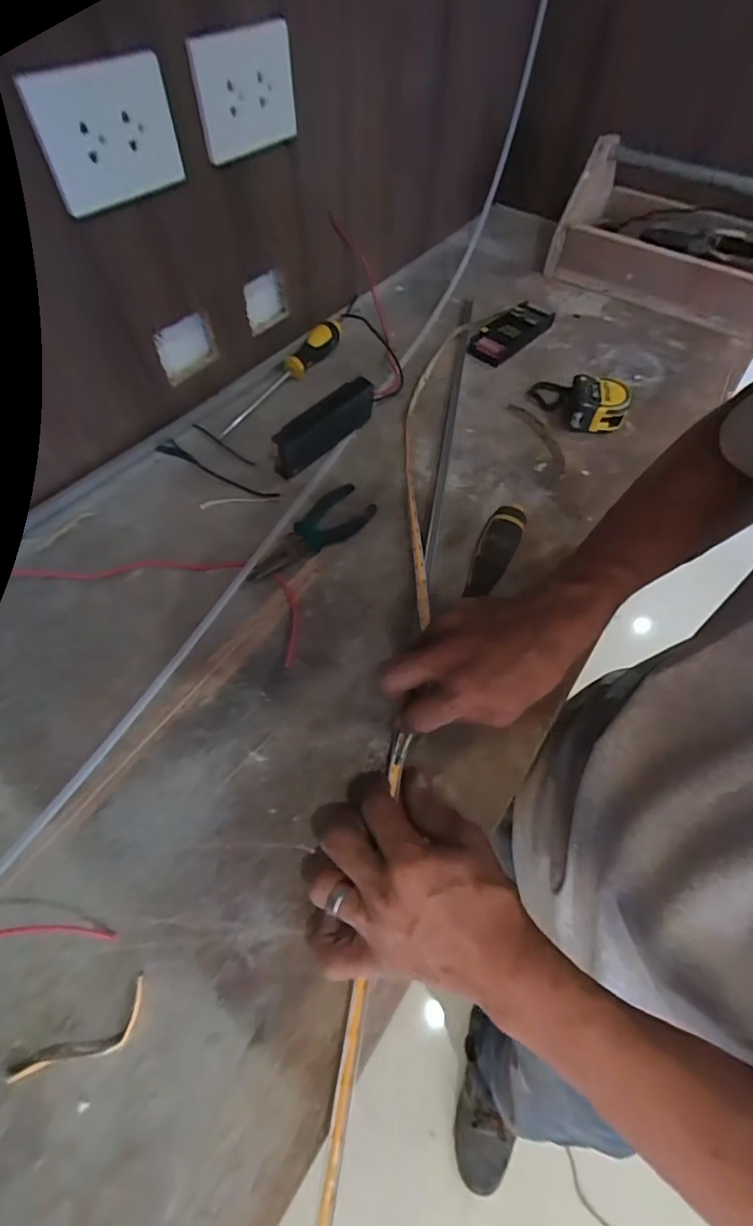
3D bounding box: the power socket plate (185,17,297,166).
[{"bbox_3d":[-0.120,-0.487,0.444,0.012,0.089,0.111,44,68,7],"label":"power socket plate"}]

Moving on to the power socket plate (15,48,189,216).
[{"bbox_3d":[-0.215,-0.388,0.386,0.110,0.081,0.014,-37,67,-21],"label":"power socket plate"}]

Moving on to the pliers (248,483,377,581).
[{"bbox_3d":[-0.072,-0.084,0.492,0.145,0.013,0.056,-31,65,-18],"label":"pliers"}]

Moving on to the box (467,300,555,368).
[{"bbox_3d":[0.193,-0.401,0.675,0.055,0.030,0.142,40,67,20],"label":"box"}]

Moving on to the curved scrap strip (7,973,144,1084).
[{"bbox_3d":[-0.177,0.261,0.288,0.078,0.006,0.027,-31,65,-18],"label":"curved scrap strip"}]

